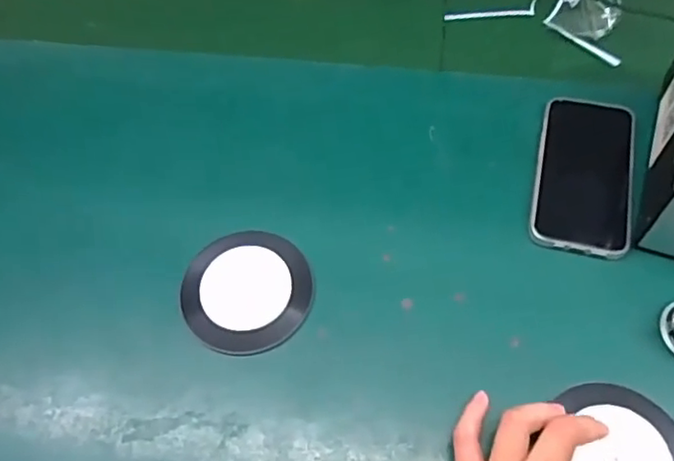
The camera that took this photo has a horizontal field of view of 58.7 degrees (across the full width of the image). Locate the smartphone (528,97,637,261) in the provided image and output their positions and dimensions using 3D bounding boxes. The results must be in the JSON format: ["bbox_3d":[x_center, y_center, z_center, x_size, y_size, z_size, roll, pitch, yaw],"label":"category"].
[{"bbox_3d":[0.203,-0.046,0.490,0.076,0.013,0.146,11,60,10],"label":"smartphone"}]

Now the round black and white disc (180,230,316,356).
[{"bbox_3d":[-0.069,0.045,0.457,0.093,0.014,0.097,-1,59,2],"label":"round black and white disc"}]

